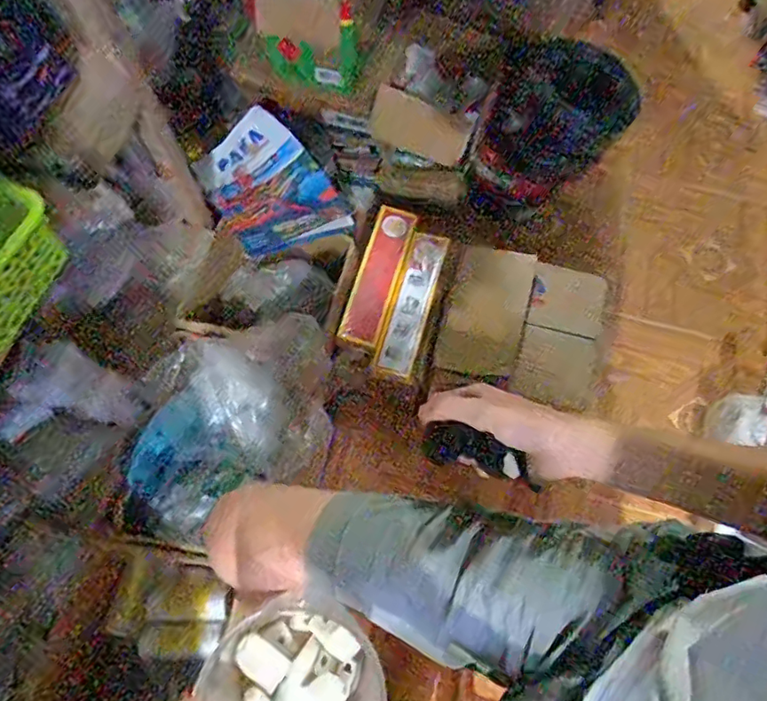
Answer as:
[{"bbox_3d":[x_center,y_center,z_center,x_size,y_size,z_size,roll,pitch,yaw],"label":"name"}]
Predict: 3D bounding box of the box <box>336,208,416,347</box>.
[{"bbox_3d":[-0.007,-0.153,1.040,0.071,0.032,0.296,15,68,6],"label":"box"}]

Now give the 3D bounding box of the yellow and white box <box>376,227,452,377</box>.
[{"bbox_3d":[0.053,-0.089,1.018,0.070,0.036,0.287,15,68,6],"label":"yellow and white box"}]

